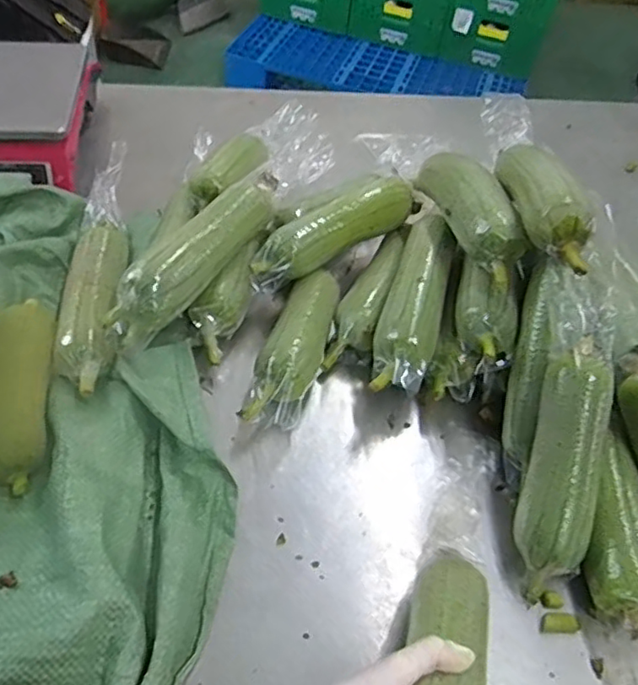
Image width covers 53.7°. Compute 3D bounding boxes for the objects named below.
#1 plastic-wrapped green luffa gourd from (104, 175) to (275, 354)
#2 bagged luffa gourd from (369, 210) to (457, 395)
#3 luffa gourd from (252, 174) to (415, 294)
[{"bbox_3d":[-0.130,-0.095,0.693,0.066,0.074,0.273,25,51,14],"label":"plastic-wrapped green luffa gourd"},{"bbox_3d":[0.104,-0.047,0.681,0.062,0.057,0.221,14,50,6],"label":"bagged luffa gourd"},{"bbox_3d":[0.016,-0.134,0.752,0.222,0.051,0.059,-28,58,-27],"label":"luffa gourd"}]

